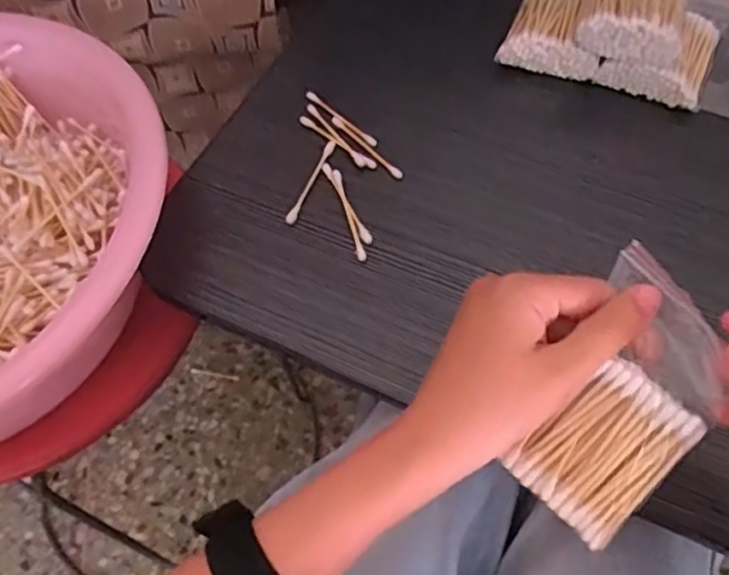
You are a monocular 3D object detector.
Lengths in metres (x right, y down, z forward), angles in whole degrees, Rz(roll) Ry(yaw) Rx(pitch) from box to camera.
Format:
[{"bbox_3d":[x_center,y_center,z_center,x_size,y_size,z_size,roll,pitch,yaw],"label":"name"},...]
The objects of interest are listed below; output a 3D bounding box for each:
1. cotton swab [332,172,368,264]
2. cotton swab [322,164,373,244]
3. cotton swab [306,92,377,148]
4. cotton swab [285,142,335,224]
[{"bbox_3d":[-0.010,-0.047,0.427,0.006,0.004,0.071,-14,60,-5],"label":"cotton swab"},{"bbox_3d":[-0.012,-0.054,0.431,0.006,0.004,0.068,-24,61,-10],"label":"cotton swab"},{"bbox_3d":[-0.016,-0.117,0.466,0.008,0.005,0.068,-41,65,-19],"label":"cotton swab"},{"bbox_3d":[-0.034,-0.070,0.441,0.006,0.004,0.071,18,62,14],"label":"cotton swab"}]

